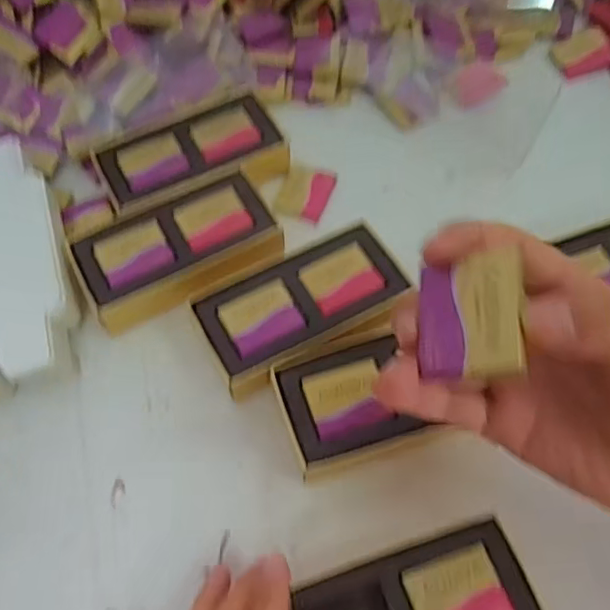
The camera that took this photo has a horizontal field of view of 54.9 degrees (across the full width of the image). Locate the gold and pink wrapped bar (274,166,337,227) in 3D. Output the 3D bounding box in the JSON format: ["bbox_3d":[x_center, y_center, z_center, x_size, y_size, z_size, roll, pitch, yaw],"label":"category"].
[{"bbox_3d":[0.000,-0.073,0.385,0.030,0.005,0.043,16,64,8],"label":"gold and pink wrapped bar"}]

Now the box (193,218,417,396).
[{"bbox_3d":[0.001,0.003,0.330,0.111,0.030,0.063,-25,66,-12],"label":"box"}]

